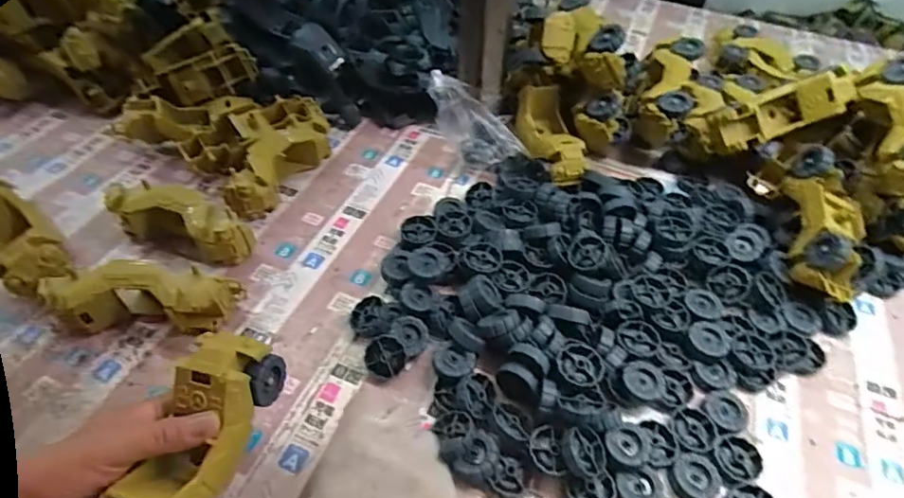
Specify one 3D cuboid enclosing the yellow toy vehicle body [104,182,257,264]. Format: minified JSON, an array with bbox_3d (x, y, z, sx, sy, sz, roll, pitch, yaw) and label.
[{"bbox_3d":[-0.293,-0.030,0.577,0.163,0.052,0.051,18,51,12],"label":"yellow toy vehicle body"}]

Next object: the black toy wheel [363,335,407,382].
[{"bbox_3d":[-0.061,0.099,0.484,0.037,0.009,0.038,0,90,-2],"label":"black toy wheel"}]

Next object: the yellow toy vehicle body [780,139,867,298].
[{"bbox_3d":[0.400,-0.032,0.568,0.059,0.059,0.169,9,65,5],"label":"yellow toy vehicle body"}]

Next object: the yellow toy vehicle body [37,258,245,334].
[{"bbox_3d":[-0.290,0.048,0.504,0.172,0.059,0.051,3,49,0],"label":"yellow toy vehicle body"}]

